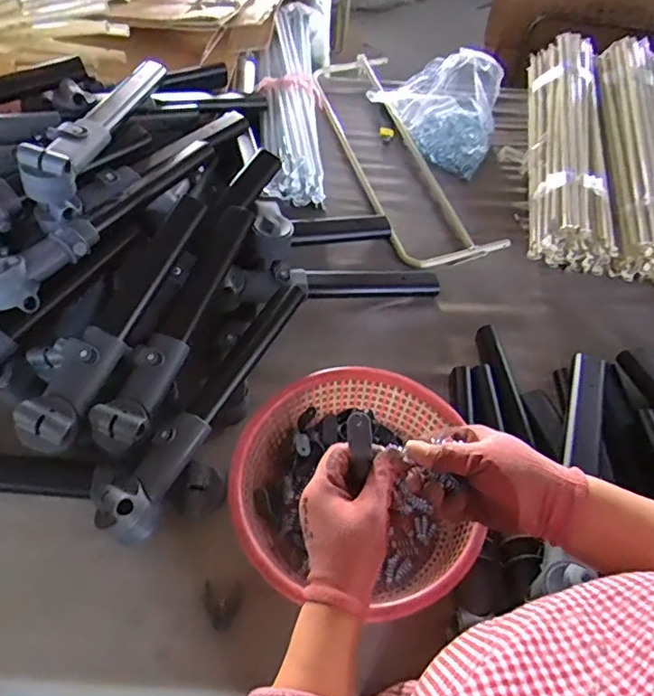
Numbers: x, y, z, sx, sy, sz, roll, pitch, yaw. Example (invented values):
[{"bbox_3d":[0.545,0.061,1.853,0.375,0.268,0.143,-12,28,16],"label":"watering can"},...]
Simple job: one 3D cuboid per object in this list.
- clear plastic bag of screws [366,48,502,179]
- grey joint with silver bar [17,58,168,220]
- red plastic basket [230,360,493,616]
[{"bbox_3d":[0.240,-0.515,1.152,0.275,0.131,0.211,33,60,18],"label":"clear plastic bag of screws"},{"bbox_3d":[-0.356,-0.364,0.860,0.069,0.090,0.394,9,55,3],"label":"grey joint with silver bar"},{"bbox_3d":[0.026,0.172,0.686,0.272,0.088,0.289,4,55,-1],"label":"red plastic basket"}]

